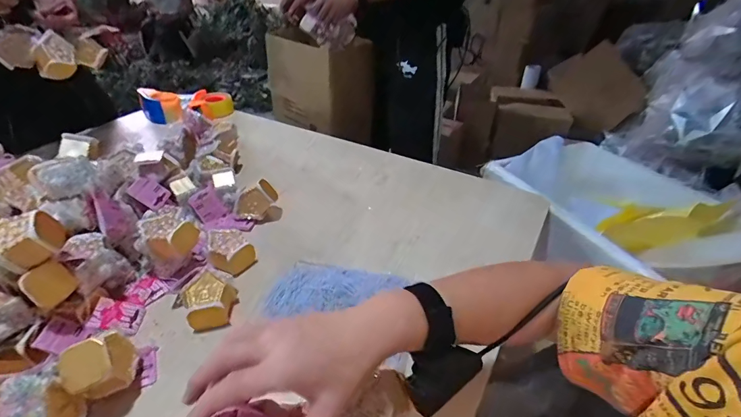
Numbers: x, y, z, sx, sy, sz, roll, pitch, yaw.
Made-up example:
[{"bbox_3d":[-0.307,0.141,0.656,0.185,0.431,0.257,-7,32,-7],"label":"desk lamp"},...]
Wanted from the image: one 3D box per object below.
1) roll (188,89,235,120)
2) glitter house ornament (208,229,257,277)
[{"bbox_3d":[-0.494,-0.328,1.174,0.121,0.054,0.112,-12,38,-17],"label":"roll"},{"bbox_3d":[-0.236,0.069,0.625,0.060,0.033,0.090,-29,46,-34],"label":"glitter house ornament"}]

